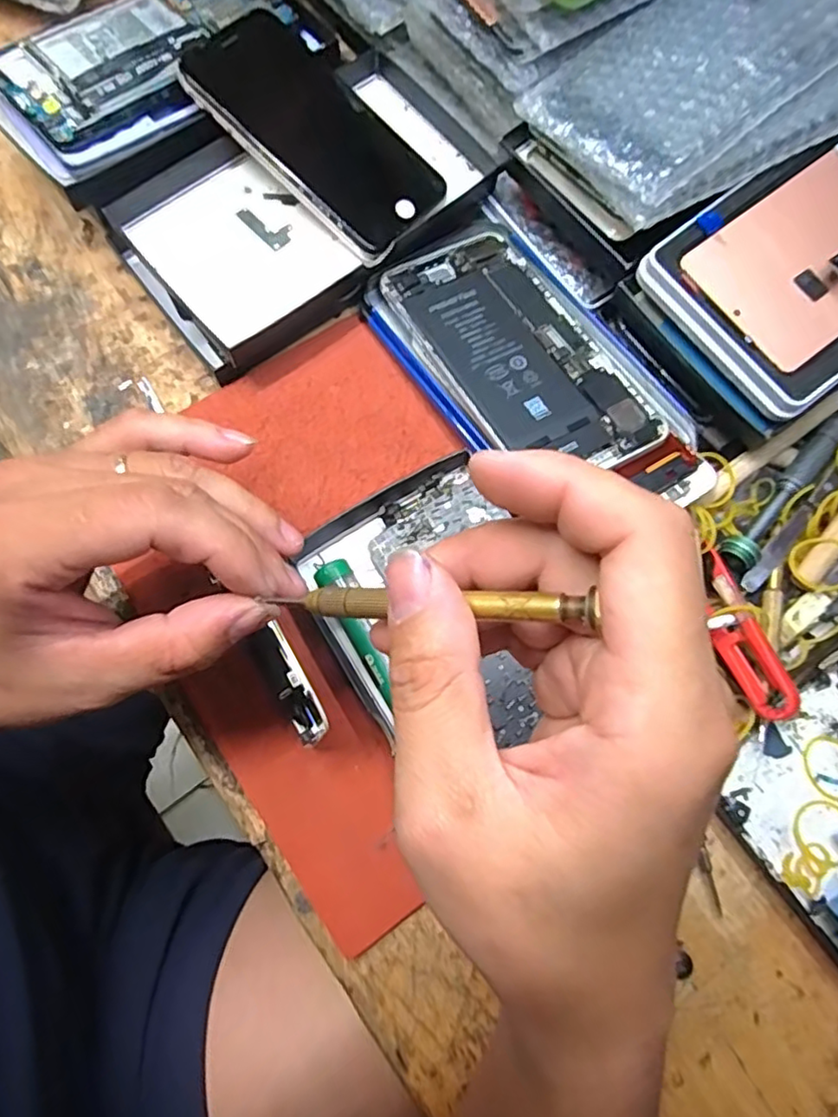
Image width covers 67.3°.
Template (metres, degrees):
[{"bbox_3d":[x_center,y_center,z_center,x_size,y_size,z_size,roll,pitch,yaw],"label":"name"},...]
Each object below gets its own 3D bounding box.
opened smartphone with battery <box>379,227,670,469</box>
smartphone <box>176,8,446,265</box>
[{"bbox_3d":[0.051,-0.104,0.314,0.077,0.004,0.154,-30,71,-12],"label":"opened smartphone with battery"},{"bbox_3d":[-0.050,-0.221,0.328,0.138,0.014,0.072,43,69,-2],"label":"smartphone"}]

